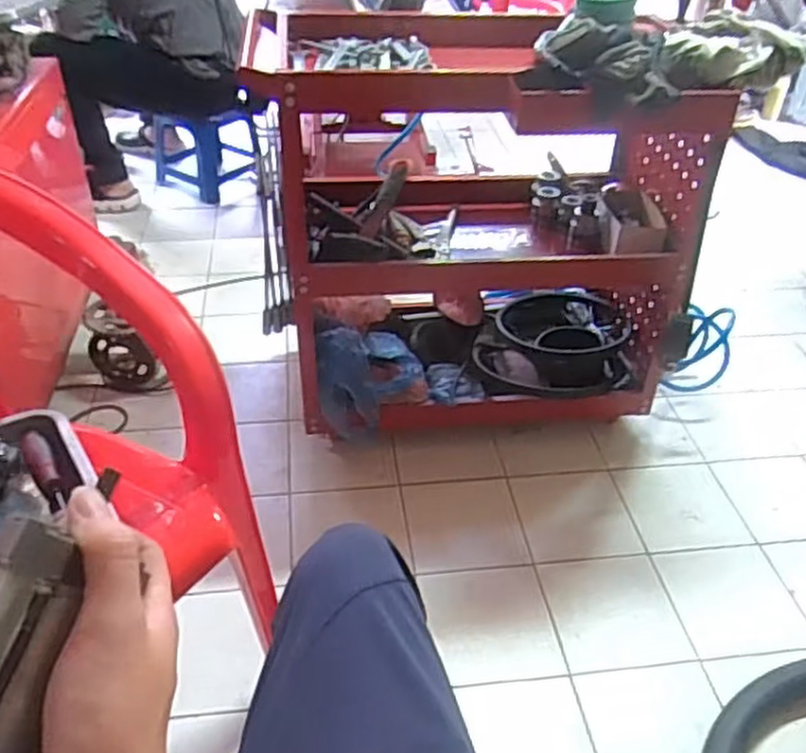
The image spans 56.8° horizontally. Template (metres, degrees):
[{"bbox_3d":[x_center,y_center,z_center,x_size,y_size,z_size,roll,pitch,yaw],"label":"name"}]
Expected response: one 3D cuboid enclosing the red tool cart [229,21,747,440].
[{"bbox_3d":[0.135,-0.211,1.324,0.688,0.675,0.442,-4,39,-8],"label":"red tool cart"}]

